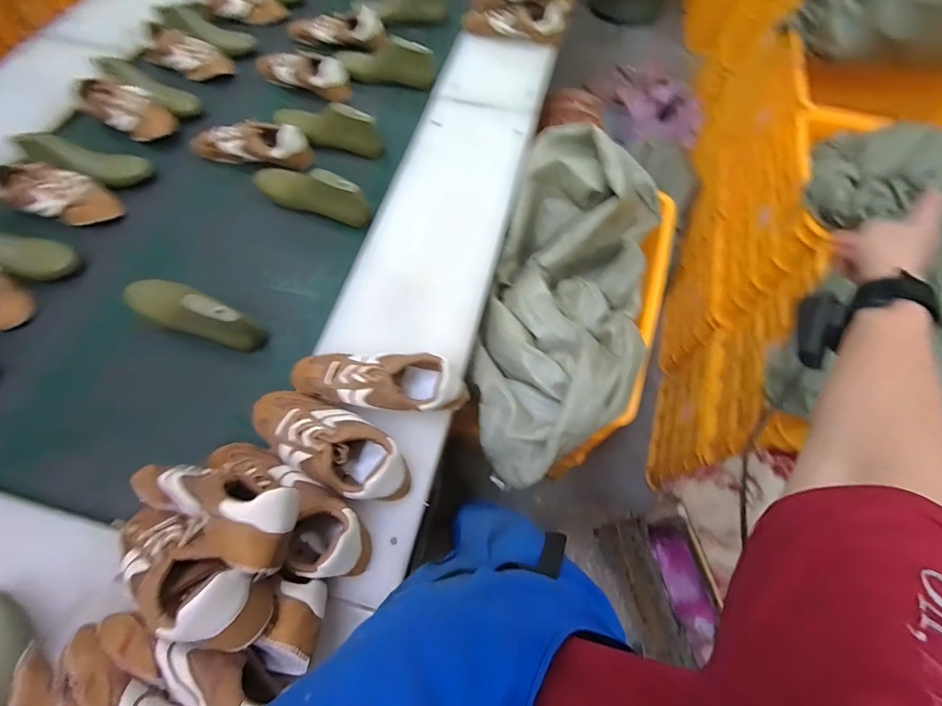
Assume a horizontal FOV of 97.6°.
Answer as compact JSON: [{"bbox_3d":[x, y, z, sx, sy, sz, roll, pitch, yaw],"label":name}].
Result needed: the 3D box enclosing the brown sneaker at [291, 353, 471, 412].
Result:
[{"bbox_3d":[-0.138,0.045,0.614,0.258,0.079,0.074,10,64,4],"label":"brown sneaker"}]

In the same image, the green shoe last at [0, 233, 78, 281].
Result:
[{"bbox_3d":[-0.868,-0.197,0.779,0.244,0.068,0.087,19,66,9],"label":"green shoe last"}]

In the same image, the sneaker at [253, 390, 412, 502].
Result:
[{"bbox_3d":[-0.198,0.123,0.573,0.247,0.075,0.097,24,66,11],"label":"sneaker"}]

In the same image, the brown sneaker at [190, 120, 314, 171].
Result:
[{"bbox_3d":[-0.505,-0.469,0.931,0.270,0.083,0.087,5,64,2],"label":"brown sneaker"}]

